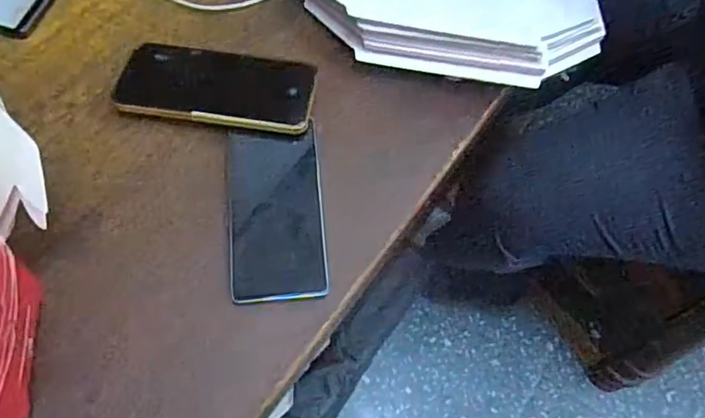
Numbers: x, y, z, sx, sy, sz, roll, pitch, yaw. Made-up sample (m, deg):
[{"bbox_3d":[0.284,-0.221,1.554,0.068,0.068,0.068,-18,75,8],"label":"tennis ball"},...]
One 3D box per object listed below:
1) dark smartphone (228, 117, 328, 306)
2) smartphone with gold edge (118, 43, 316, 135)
[{"bbox_3d":[-0.062,0.002,0.462,0.075,0.015,0.146,-3,65,-6],"label":"dark smartphone"},{"bbox_3d":[-0.119,-0.111,0.502,0.168,0.012,0.086,5,61,-1],"label":"smartphone with gold edge"}]

